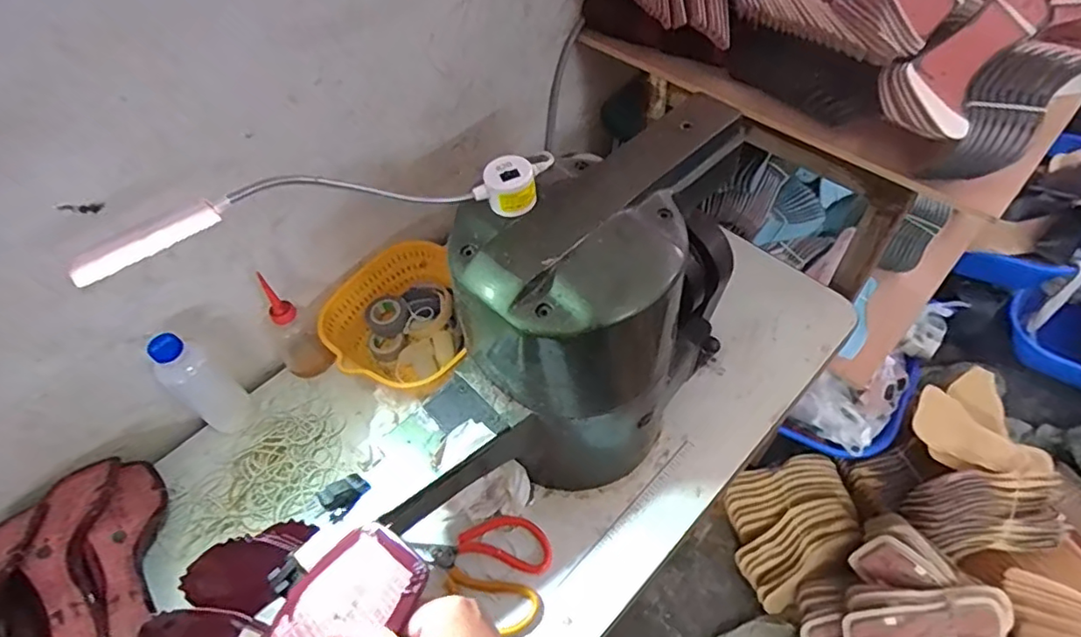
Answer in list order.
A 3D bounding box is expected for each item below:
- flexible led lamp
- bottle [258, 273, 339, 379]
[{"bbox_3d":[-0.137,-0.086,0.426,0.339,0.054,0.058,-16,52,-29],"label":"flexible led lamp"},{"bbox_3d":[-0.327,0.018,0.764,0.058,0.164,0.049,-38,60,-20],"label":"bottle"}]

